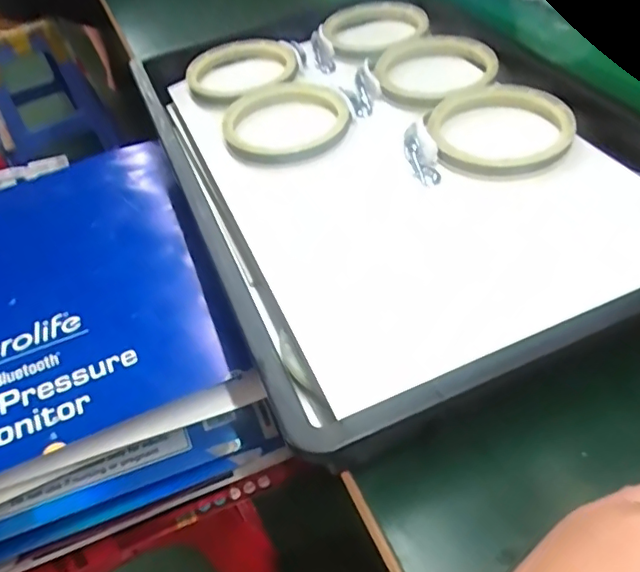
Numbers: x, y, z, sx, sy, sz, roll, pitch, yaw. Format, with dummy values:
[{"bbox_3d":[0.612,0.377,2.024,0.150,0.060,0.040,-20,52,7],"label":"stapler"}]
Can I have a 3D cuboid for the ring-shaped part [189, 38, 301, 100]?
[{"bbox_3d":[-0.087,-0.246,0.632,0.124,0.018,0.124,-4,47,4],"label":"ring-shaped part"}]

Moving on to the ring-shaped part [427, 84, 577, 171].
[{"bbox_3d":[0.159,-0.148,0.502,0.115,0.020,0.120,-11,47,-3],"label":"ring-shaped part"}]

